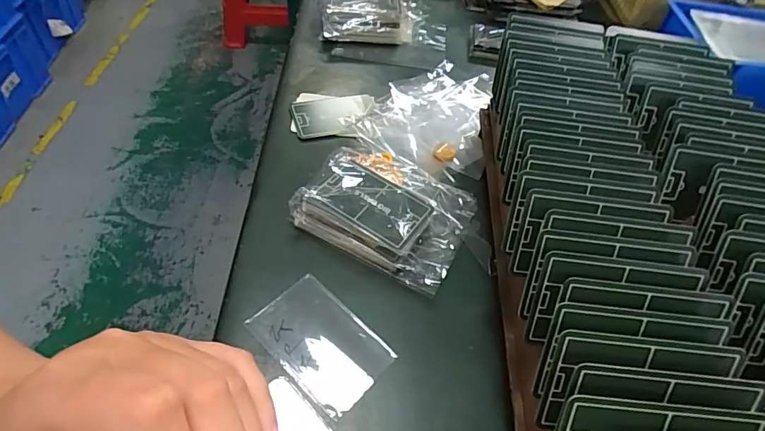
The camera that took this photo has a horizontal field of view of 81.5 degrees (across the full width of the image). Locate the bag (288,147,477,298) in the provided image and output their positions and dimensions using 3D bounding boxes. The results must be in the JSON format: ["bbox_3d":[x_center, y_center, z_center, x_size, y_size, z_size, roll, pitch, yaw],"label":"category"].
[{"bbox_3d":[0.004,-0.006,0.343,0.116,0.032,0.088,24,52,12],"label":"bag"}]

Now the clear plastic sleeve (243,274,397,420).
[{"bbox_3d":[-0.041,0.083,0.293,0.087,0.004,0.057,38,56,21],"label":"clear plastic sleeve"}]

